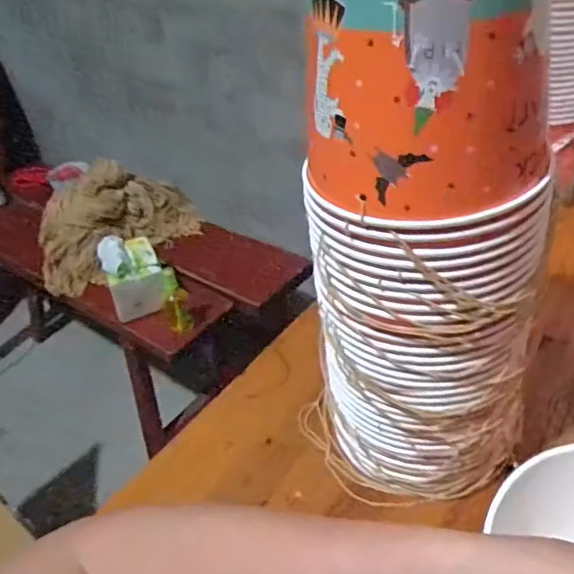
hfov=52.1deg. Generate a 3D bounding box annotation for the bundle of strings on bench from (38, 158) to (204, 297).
[{"bbox_3d":[-0.349,-0.128,1.204,0.348,0.201,0.124,-30,44,-26],"label":"bundle of strings on bench"}]

